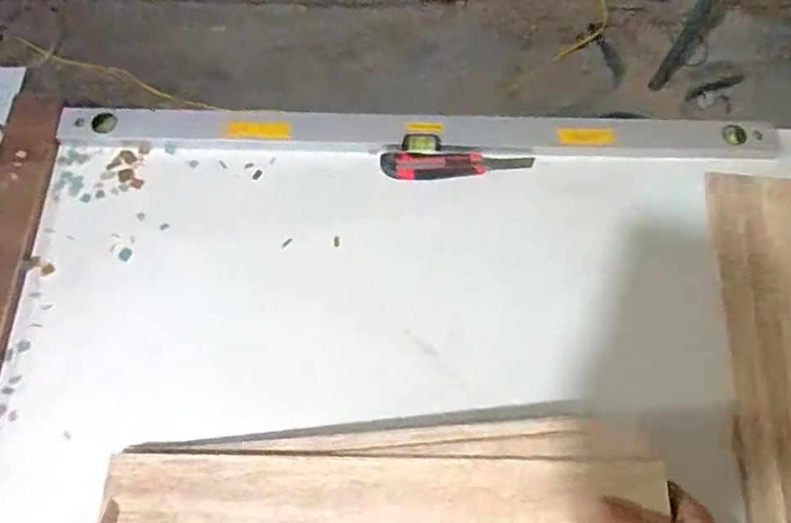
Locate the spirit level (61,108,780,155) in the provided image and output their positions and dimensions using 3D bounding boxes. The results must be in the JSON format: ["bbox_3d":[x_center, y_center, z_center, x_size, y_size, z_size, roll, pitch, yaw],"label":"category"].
[{"bbox_3d":[0.028,-0.179,0.863,0.977,0.029,0.051,2,67,0],"label":"spirit level"}]

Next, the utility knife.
[{"bbox_3d":[0.086,-0.129,0.846,0.206,0.014,0.038,0,67,-1],"label":"utility knife"}]

